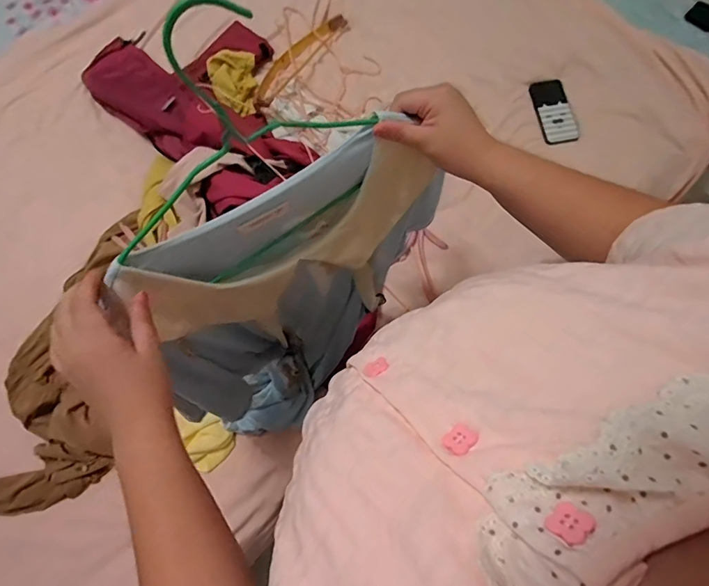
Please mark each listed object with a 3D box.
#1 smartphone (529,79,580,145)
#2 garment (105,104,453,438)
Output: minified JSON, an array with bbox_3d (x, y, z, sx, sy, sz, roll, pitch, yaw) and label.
[{"bbox_3d":[0.461,-0.418,1.028,0.073,0.009,0.152,-17,86,14],"label":"smartphone"},{"bbox_3d":[-0.075,0.020,0.609,0.140,0.464,0.384,42,79,11],"label":"garment"}]

